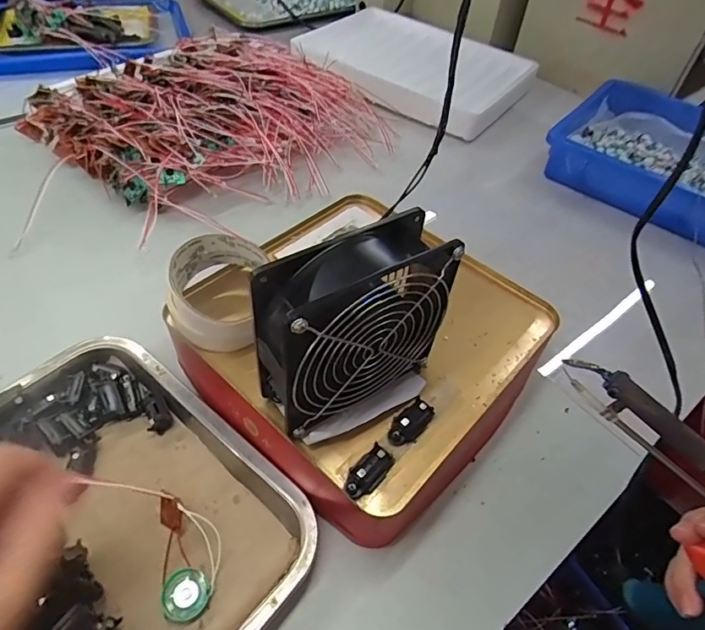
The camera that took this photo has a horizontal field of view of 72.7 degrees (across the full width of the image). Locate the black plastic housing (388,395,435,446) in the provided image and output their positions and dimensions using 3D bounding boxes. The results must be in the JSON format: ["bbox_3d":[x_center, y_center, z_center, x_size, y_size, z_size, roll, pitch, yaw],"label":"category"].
[{"bbox_3d":[0.039,0.072,0.320,0.018,0.014,0.034,33,54,20],"label":"black plastic housing"}]

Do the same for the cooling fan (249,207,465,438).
[{"bbox_3d":[-0.001,0.009,0.300,0.124,0.115,0.050,-25,56,-25],"label":"cooling fan"}]

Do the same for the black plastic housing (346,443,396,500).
[{"bbox_3d":[0.010,0.097,0.295,0.017,0.015,0.034,35,54,22],"label":"black plastic housing"}]

